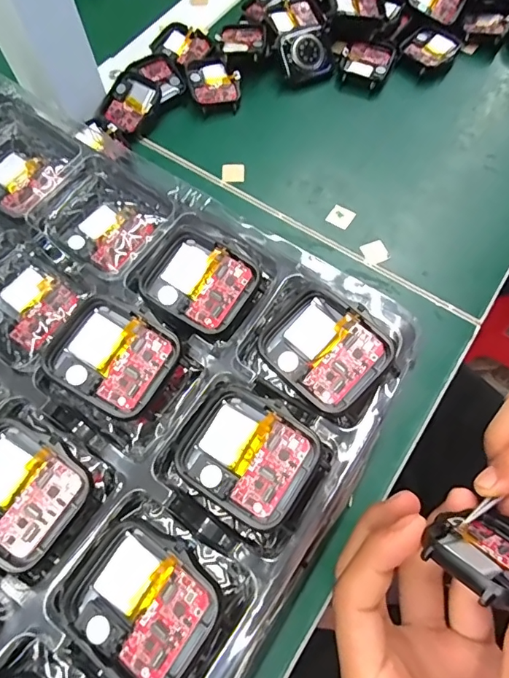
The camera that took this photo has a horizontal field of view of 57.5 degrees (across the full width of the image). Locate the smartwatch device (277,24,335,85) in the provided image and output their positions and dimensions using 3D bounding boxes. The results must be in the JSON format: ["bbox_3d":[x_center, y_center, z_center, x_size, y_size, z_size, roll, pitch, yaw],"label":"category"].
[{"bbox_3d":[0.040,-0.215,0.351,0.039,0.008,0.036,-26,105,-6],"label":"smartwatch device"}]

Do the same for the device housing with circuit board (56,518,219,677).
[{"bbox_3d":[-0.034,0.078,0.139,0.043,0.008,0.037,34,71,15],"label":"device housing with circuit board"}]

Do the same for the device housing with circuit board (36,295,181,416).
[{"bbox_3d":[-0.052,0.006,0.171,0.041,0.010,0.035,28,70,12],"label":"device housing with circuit board"}]

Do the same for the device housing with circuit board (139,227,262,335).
[{"bbox_3d":[-0.023,-0.023,0.190,0.041,0.010,0.034,31,70,13],"label":"device housing with circuit board"}]

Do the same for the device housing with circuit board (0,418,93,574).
[{"bbox_3d":[-0.080,0.049,0.154,0.042,0.010,0.037,30,70,13],"label":"device housing with circuit board"}]

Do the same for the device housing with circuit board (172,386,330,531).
[{"bbox_3d":[-0.002,0.039,0.157,0.045,0.008,0.037,32,71,14],"label":"device housing with circuit board"}]

